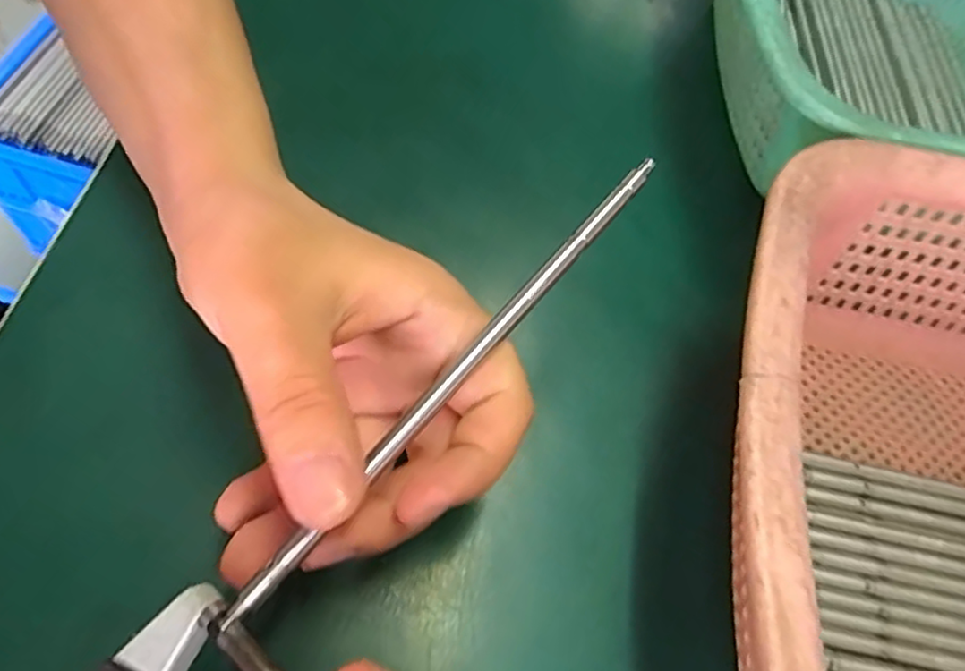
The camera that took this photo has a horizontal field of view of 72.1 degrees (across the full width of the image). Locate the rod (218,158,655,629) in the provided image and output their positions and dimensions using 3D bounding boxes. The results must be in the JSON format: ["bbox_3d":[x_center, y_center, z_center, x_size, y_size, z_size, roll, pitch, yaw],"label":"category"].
[{"bbox_3d":[-0.003,0.006,0.169,0.005,0.004,0.160,36,69,17],"label":"rod"}]

